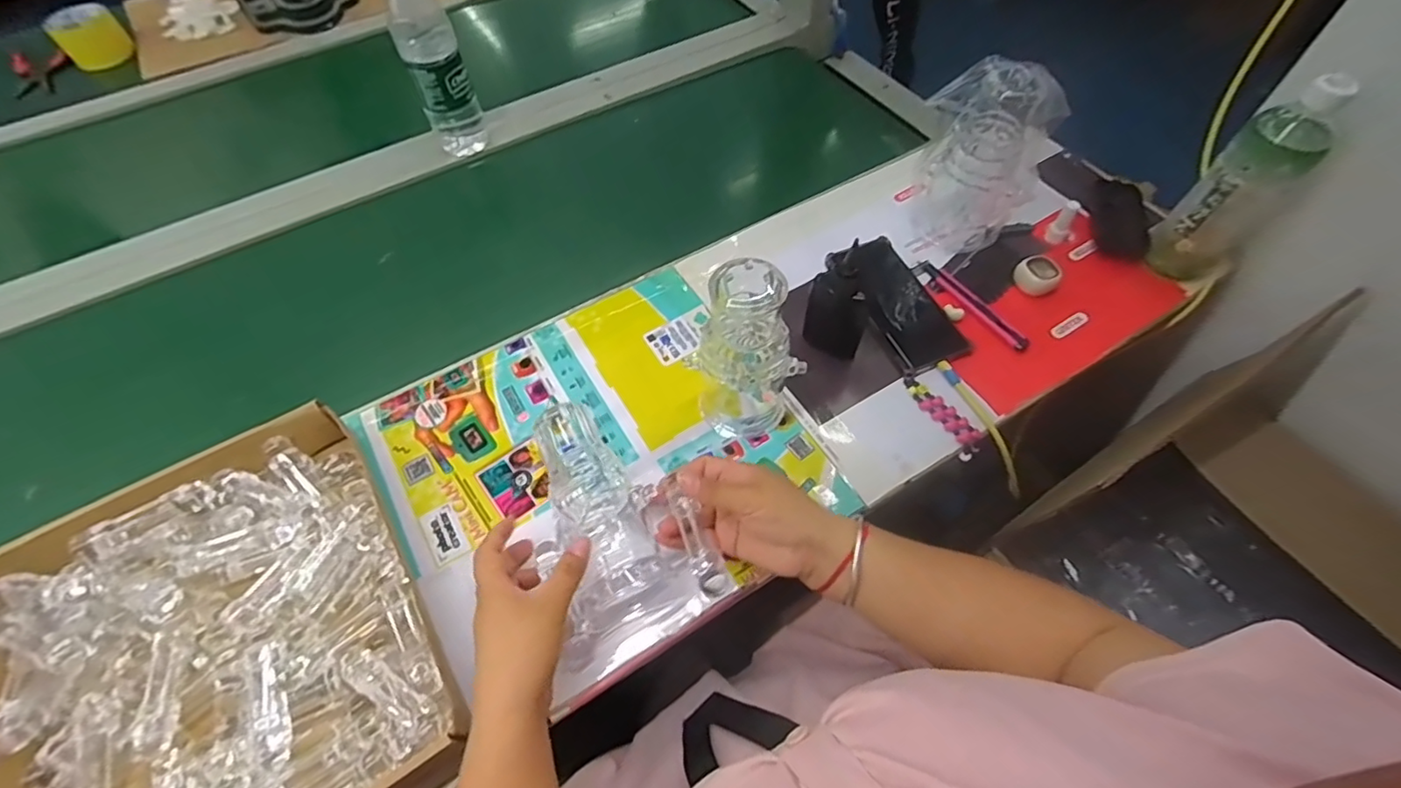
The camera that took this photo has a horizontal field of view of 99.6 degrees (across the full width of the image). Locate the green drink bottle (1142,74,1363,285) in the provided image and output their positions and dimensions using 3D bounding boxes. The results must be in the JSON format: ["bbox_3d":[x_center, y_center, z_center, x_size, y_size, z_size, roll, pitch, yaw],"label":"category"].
[{"bbox_3d":[0.515,-0.195,0.563,0.068,0.195,0.061,39,66,21],"label":"green drink bottle"}]

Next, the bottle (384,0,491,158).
[{"bbox_3d":[-0.305,-0.380,0.682,0.064,0.236,0.066,-20,60,-11],"label":"bottle"}]

